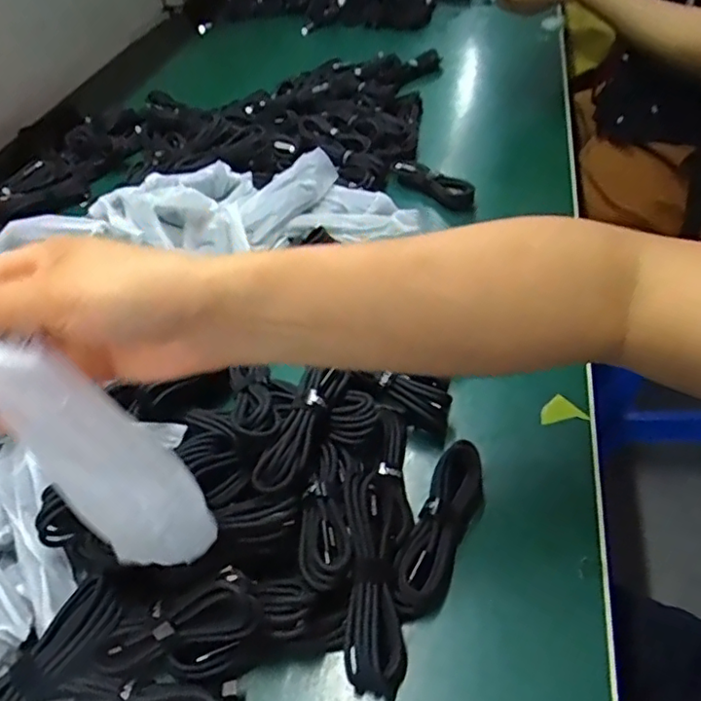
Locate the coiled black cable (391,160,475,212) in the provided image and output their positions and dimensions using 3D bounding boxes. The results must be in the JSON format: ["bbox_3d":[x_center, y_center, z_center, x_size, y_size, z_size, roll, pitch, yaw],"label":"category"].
[{"bbox_3d":[0.091,-0.180,0.629,0.031,0.025,0.103,-38,52,-25],"label":"coiled black cable"}]

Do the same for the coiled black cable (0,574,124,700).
[{"bbox_3d":[-0.169,0.171,0.312,0.036,0.030,0.108,30,69,28],"label":"coiled black cable"}]

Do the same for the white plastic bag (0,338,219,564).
[{"bbox_3d":[-0.118,0.042,0.260,0.029,0.142,0.042,-12,35,39],"label":"white plastic bag"}]

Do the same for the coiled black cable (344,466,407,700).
[{"bbox_3d":[0.010,0.129,0.326,0.031,0.026,0.119,-5,70,-2],"label":"coiled black cable"}]

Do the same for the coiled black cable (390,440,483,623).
[{"bbox_3d":[0.057,0.110,0.359,0.033,0.030,0.113,17,51,23],"label":"coiled black cable"}]

